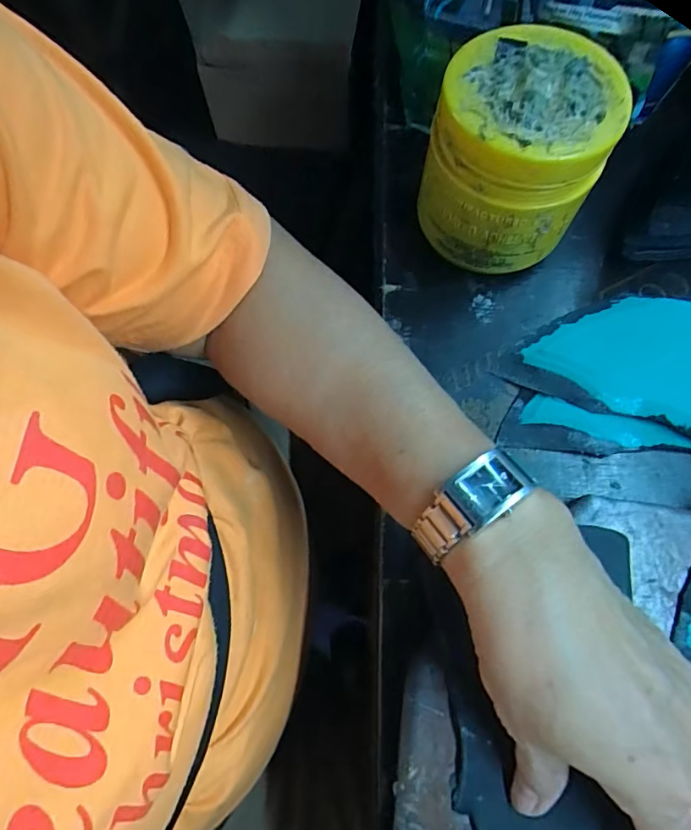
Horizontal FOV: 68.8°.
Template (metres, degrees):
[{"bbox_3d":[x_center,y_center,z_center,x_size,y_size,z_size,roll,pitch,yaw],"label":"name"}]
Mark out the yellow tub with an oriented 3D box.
[{"bbox_3d":[0.091,-0.136,0.283,0.084,0.102,0.078,-1,72,2],"label":"yellow tub"}]

